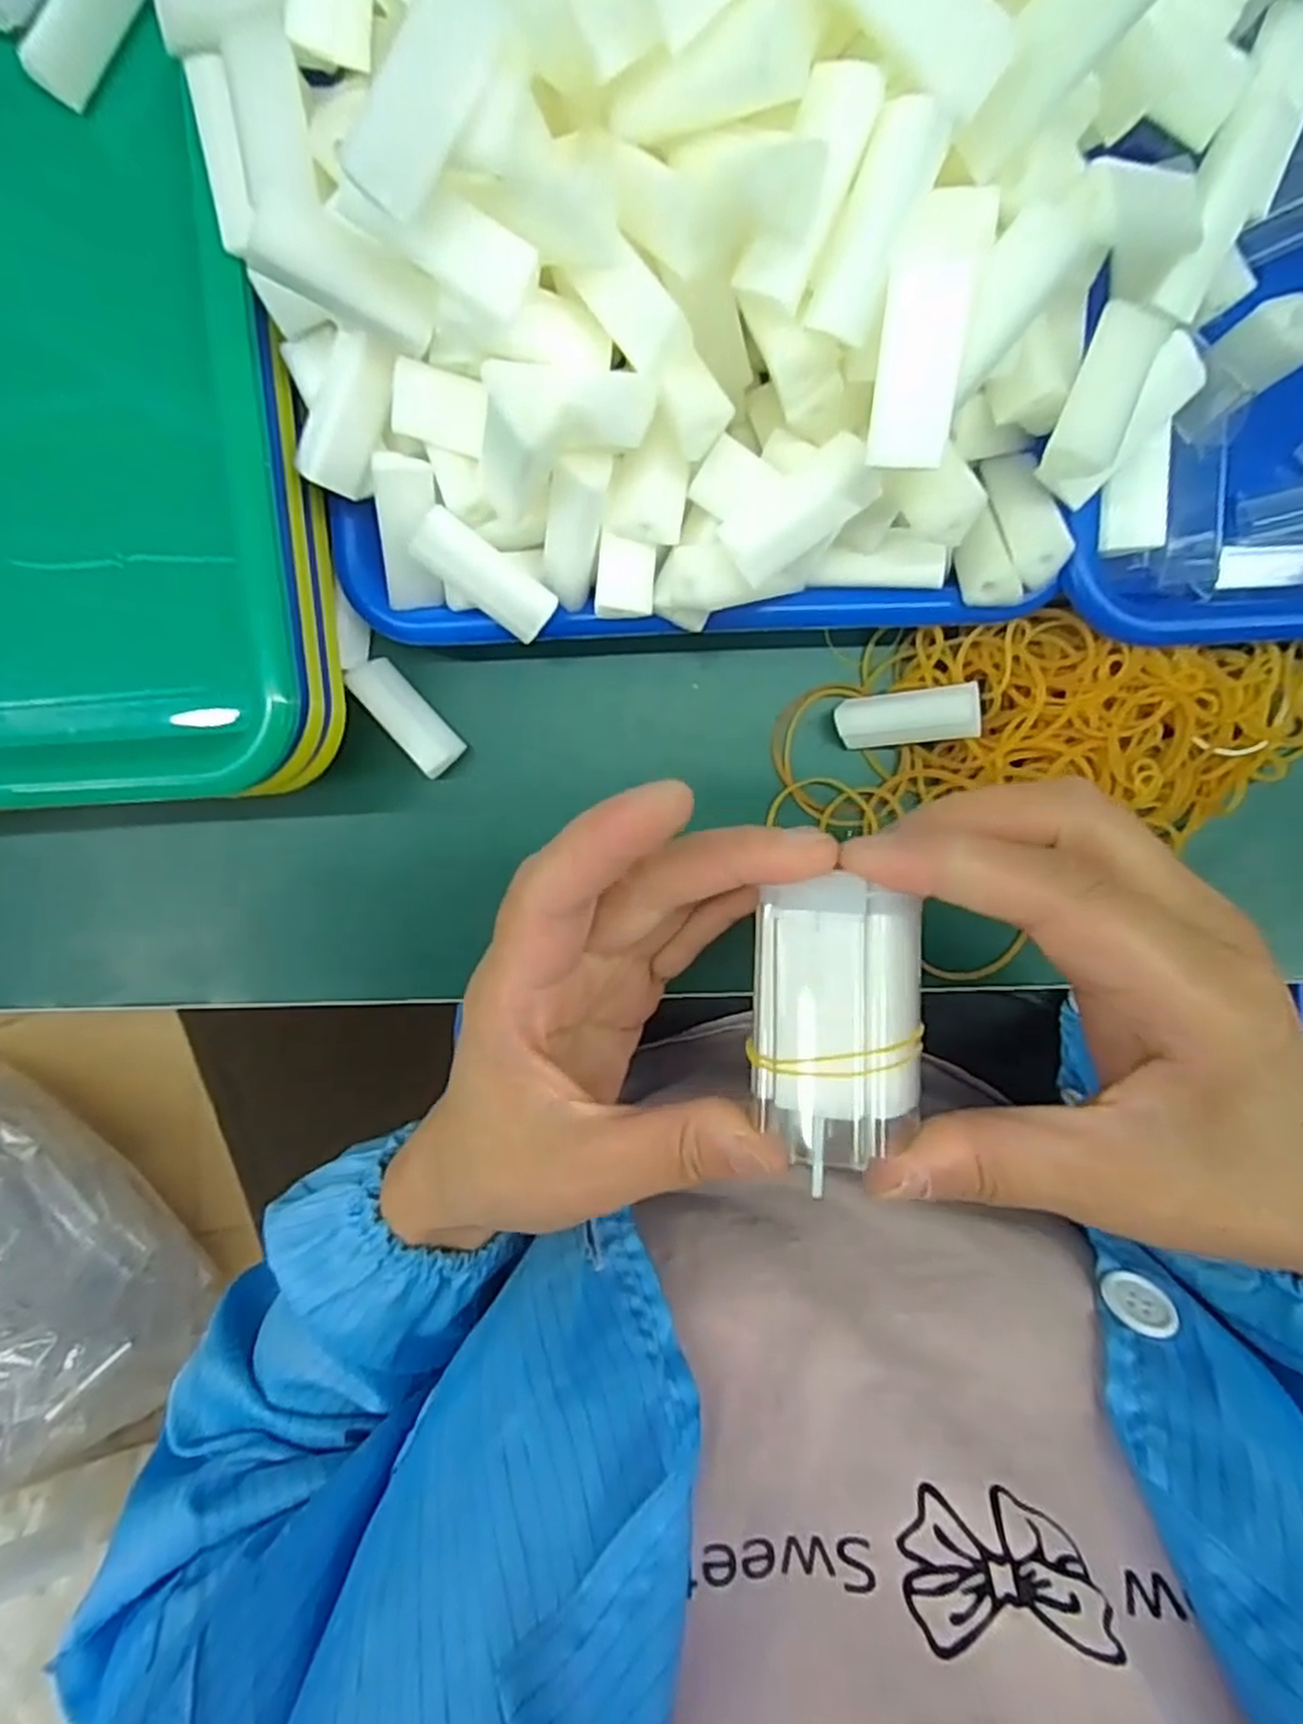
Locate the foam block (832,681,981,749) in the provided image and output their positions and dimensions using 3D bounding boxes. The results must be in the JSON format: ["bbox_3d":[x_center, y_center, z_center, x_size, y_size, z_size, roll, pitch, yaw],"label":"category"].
[{"bbox_3d":[0.089,-0.050,0.271,0.047,0.009,0.018,-3,96,25],"label":"foam block"}]

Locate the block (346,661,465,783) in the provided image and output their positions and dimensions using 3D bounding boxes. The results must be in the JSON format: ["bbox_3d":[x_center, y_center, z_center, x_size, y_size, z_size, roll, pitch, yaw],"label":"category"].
[{"bbox_3d":[-0.090,-0.054,0.286,0.016,0.018,0.048,-38,93,6],"label":"block"}]

